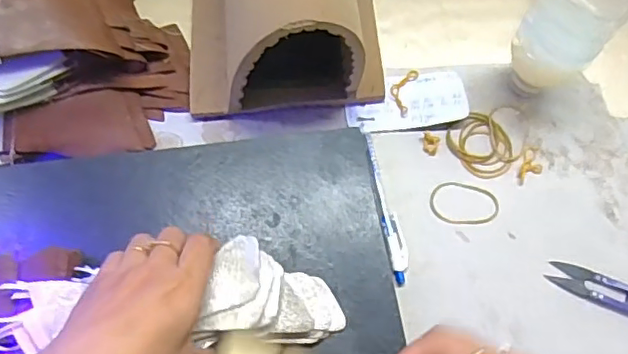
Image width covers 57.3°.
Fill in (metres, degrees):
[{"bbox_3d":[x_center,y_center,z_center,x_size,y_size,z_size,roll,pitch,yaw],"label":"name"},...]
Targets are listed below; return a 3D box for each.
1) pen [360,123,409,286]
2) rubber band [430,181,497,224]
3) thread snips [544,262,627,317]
[{"bbox_3d":[0.058,0.018,0.467,0.015,0.008,0.137,-9,70,-6],"label":"pen"},{"bbox_3d":[0.124,0.021,0.471,0.057,0.004,0.036,3,69,-1],"label":"rubber band"},{"bbox_3d":[0.234,0.091,0.441,0.102,0.009,0.025,22,70,6],"label":"thread snips"}]

